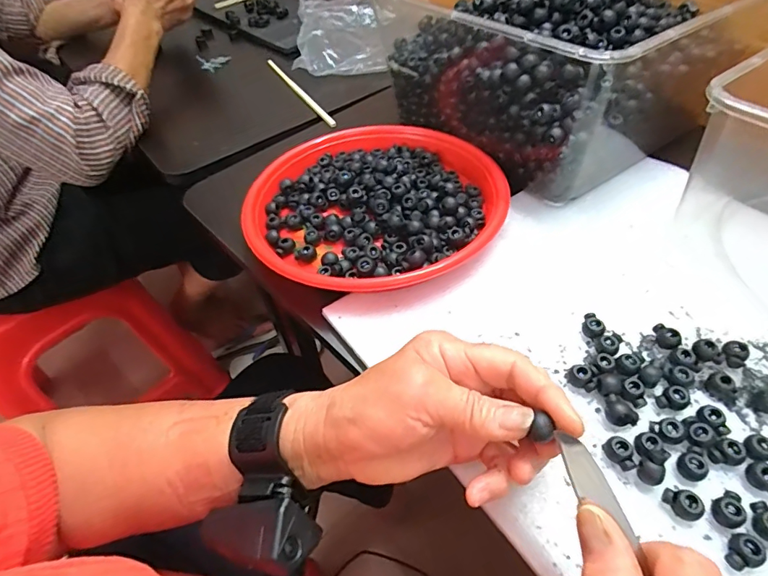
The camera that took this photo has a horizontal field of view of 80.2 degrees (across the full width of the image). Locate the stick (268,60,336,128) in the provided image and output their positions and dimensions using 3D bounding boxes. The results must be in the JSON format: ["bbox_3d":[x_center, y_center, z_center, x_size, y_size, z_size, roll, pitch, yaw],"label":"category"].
[{"bbox_3d":[-0.120,-0.275,0.631,0.011,0.011,0.226,-28,56,-17],"label":"stick"}]

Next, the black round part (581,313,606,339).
[{"bbox_3d":[0.152,0.029,0.332,0.015,0.012,0.016,-2,50,2],"label":"black round part"}]

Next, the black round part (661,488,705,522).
[{"bbox_3d":[0.166,0.121,0.254,0.018,0.011,0.014,21,54,20],"label":"black round part"}]

